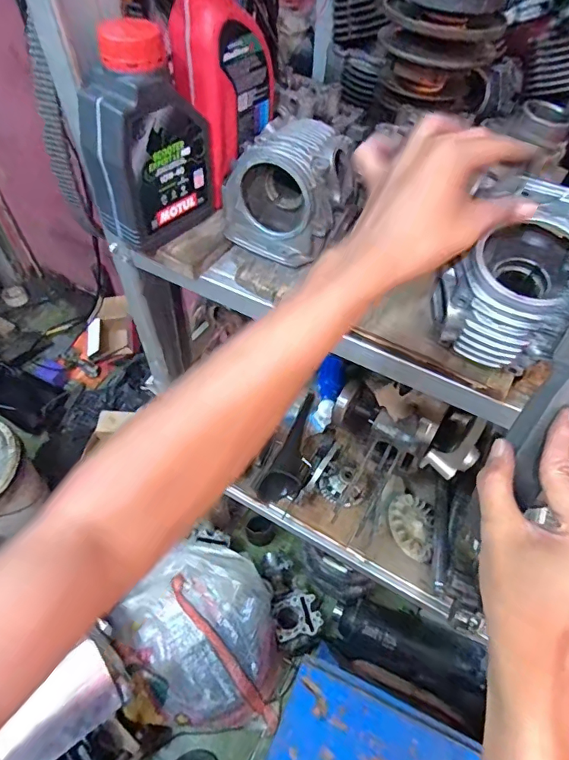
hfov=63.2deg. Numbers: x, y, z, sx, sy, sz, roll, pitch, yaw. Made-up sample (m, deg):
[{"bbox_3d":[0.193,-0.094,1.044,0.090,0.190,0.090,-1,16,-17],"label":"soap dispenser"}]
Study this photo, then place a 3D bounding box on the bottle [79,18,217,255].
[{"bbox_3d":[-0.140,-0.235,0.462,0.069,0.181,0.117,30,58,20],"label":"bottle"}]

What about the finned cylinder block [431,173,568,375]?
[{"bbox_3d":[0.185,-0.080,0.381,0.103,0.124,0.094,29,57,19],"label":"finned cylinder block"}]

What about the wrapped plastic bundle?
[{"bbox_3d":[-0.175,0.641,1.141,0.336,0.213,0.416,-36,62,-25],"label":"wrapped plastic bundle"}]

